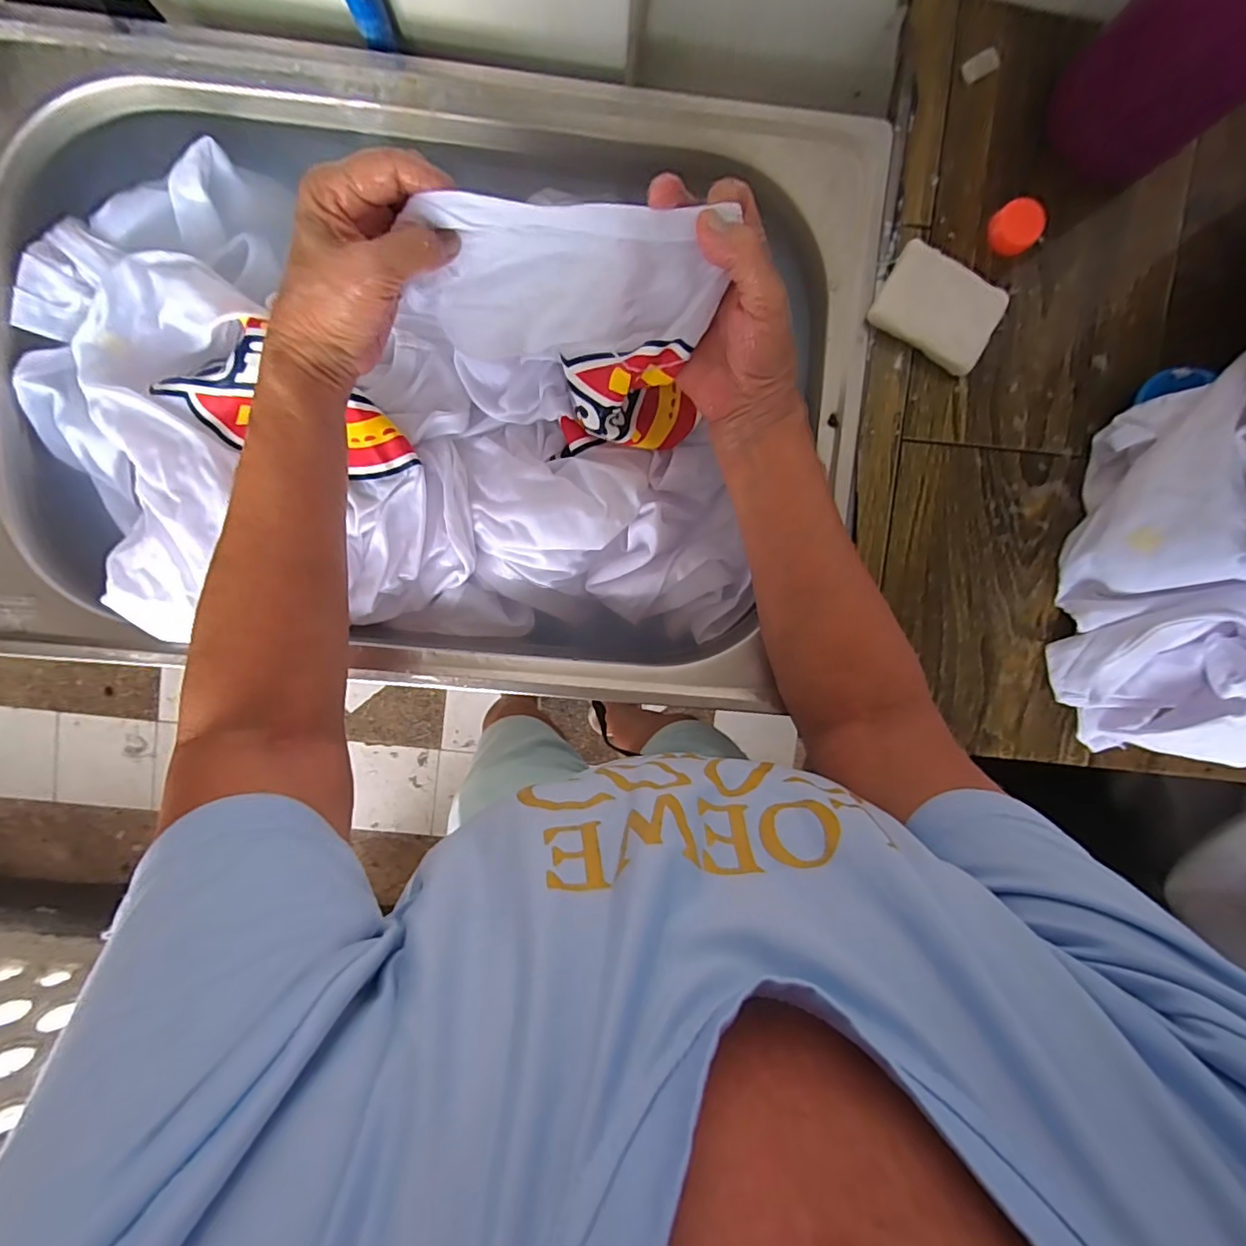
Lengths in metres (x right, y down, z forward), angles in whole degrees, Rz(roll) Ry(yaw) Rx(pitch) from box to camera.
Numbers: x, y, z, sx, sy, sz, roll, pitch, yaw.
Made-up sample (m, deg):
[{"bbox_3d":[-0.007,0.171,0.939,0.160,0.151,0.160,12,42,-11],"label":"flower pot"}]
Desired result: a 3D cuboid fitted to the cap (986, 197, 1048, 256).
[{"bbox_3d":[0.261,-0.262,0.367,0.029,0.014,0.031,0,96,-1],"label":"cap"}]

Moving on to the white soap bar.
[{"bbox_3d":[0.210,-0.210,0.370,0.077,0.017,0.056,30,95,-4],"label":"white soap bar"}]

